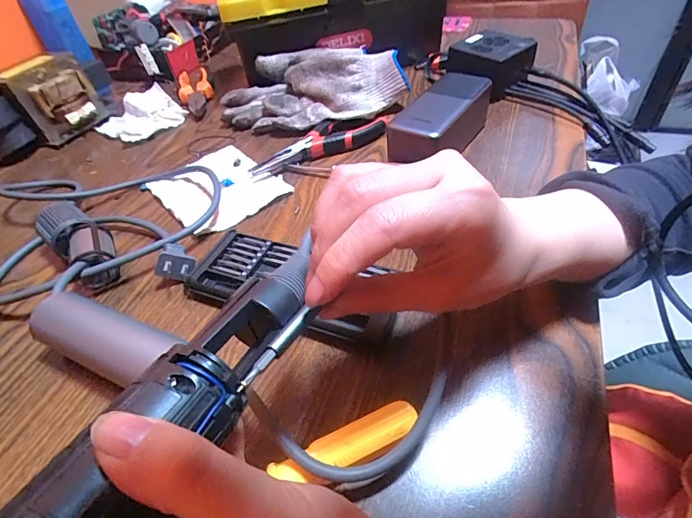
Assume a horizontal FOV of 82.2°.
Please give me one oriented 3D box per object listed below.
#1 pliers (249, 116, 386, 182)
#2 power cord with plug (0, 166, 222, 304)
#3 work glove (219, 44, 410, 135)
[{"bbox_3d":[-0.031,-0.124,0.426,0.157,0.016,0.046,-30,49,-22],"label":"pliers"},{"bbox_3d":[-0.227,-0.032,0.356,0.223,0.029,0.175,-4,44,2],"label":"power cord with plug"},{"bbox_3d":[-0.042,-0.203,0.477,0.197,0.062,0.120,-19,46,-11],"label":"work glove"}]

